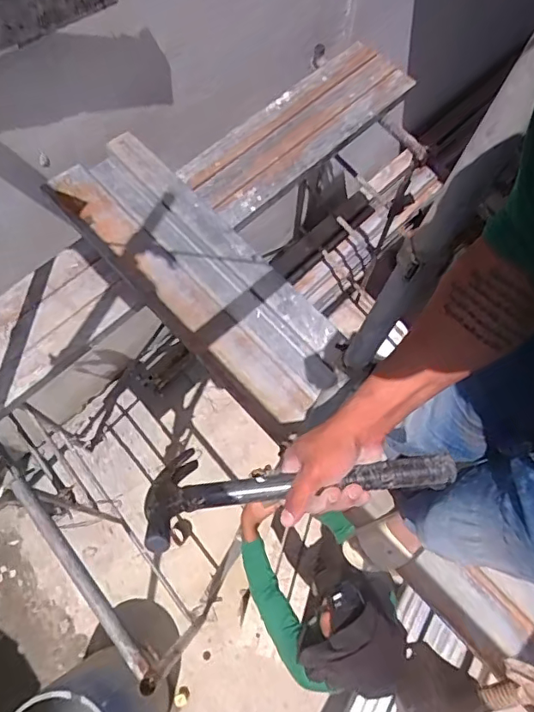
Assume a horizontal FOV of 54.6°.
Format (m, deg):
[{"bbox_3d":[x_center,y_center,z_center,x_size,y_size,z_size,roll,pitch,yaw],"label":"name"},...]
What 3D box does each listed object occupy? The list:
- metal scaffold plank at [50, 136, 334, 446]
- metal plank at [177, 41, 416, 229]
[{"bbox_3d":[-0.198,-0.249,1.547,0.358,0.067,1.092,-42,77,-14],"label":"metal scaffold plank"},{"bbox_3d":[0.113,-0.799,1.799,0.882,0.066,0.290,-42,76,-16],"label":"metal plank"}]

